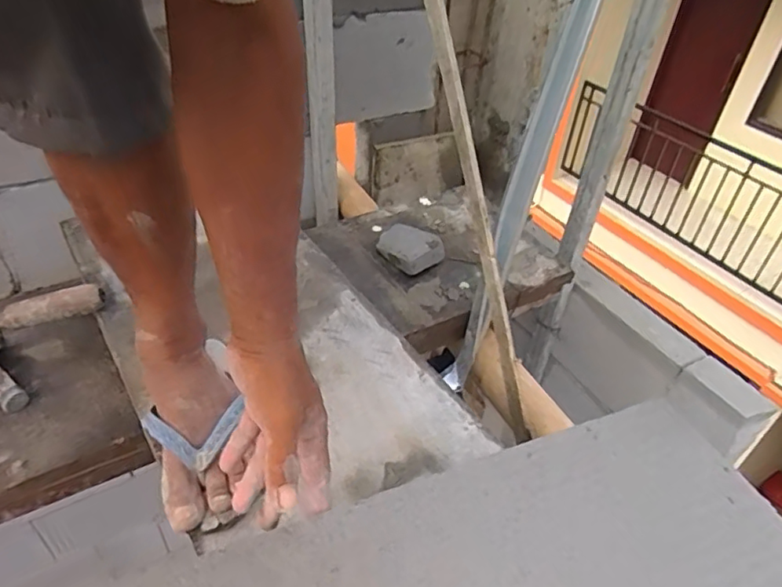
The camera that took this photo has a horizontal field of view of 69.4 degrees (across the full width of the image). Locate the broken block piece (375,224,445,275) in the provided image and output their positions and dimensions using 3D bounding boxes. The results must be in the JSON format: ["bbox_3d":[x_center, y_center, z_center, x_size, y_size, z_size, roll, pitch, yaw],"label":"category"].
[{"bbox_3d":[0.023,-0.079,0.909,0.090,0.033,0.110,-30,51,-34],"label":"broken block piece"}]

